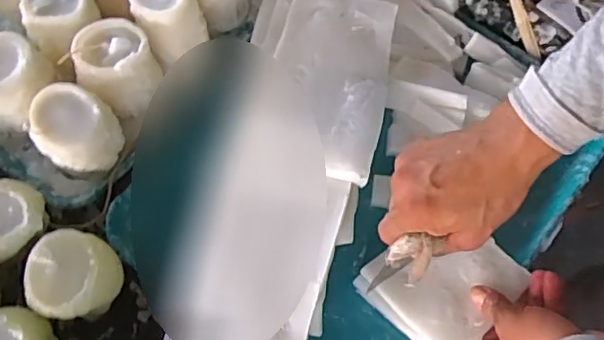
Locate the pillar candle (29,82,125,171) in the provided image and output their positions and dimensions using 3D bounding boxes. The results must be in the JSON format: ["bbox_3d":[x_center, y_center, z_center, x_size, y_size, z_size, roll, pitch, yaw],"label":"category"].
[{"bbox_3d":[-0.206,-0.035,0.525,0.067,0.074,0.060,-36,73,-16],"label":"pillar candle"}]

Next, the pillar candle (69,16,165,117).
[{"bbox_3d":[-0.177,-0.095,0.552,0.069,0.088,0.059,-27,71,-13],"label":"pillar candle"}]

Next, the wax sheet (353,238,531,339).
[{"bbox_3d":[0.128,0.100,0.518,0.117,0.018,0.111,-43,60,-14],"label":"wax sheet"}]

